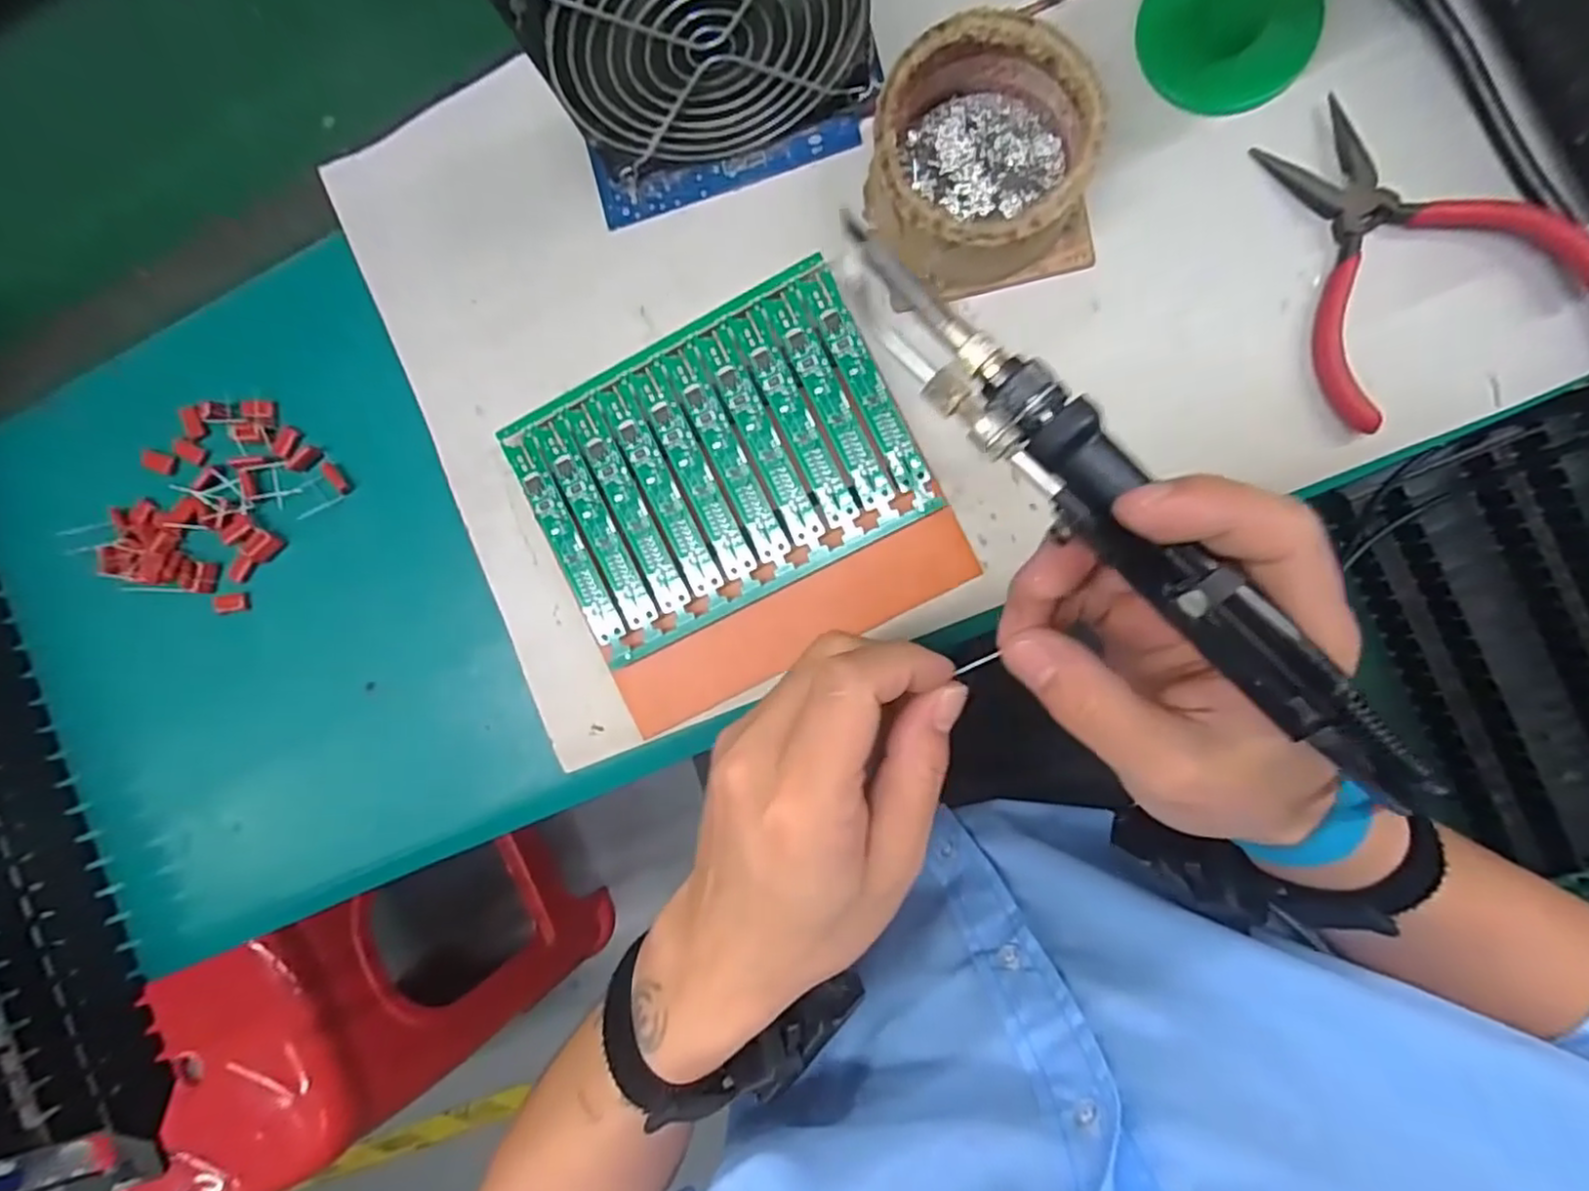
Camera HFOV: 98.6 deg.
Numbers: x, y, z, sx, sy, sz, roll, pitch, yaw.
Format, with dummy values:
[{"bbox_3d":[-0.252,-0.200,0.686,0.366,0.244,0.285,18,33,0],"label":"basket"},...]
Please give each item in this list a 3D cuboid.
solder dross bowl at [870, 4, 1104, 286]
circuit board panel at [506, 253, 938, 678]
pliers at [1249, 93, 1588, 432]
[{"bbox_3d":[0.075,-0.174,0.276,0.084,0.044,0.086,0,91,7],"label":"solder dross bowl"},{"bbox_3d":[-0.036,-0.058,0.307,0.161,0.014,0.119,-26,88,7],"label":"circuit board panel"},{"bbox_3d":[0.241,-0.139,0.266,0.091,0.018,0.119,-24,88,7],"label":"pliers"}]

